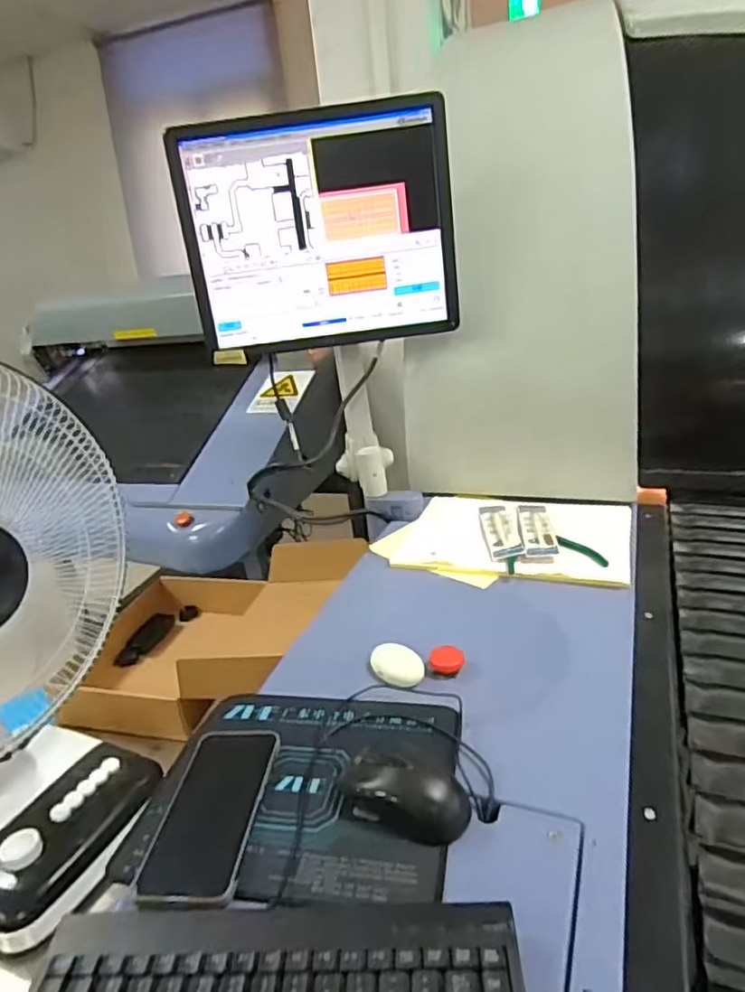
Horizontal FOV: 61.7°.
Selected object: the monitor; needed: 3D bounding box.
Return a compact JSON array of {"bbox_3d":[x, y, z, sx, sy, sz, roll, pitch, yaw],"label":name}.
[{"bbox_3d":[-0.075,-0.370,0.885,0.383,0.296,0.039,-6,22,2],"label":"monitor"}]

